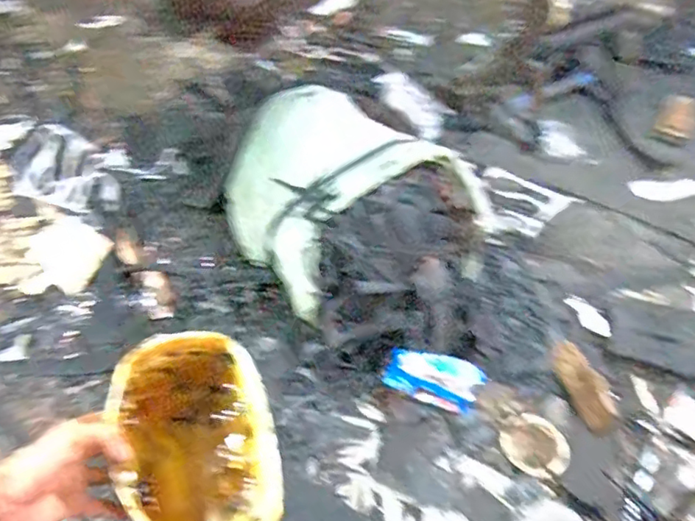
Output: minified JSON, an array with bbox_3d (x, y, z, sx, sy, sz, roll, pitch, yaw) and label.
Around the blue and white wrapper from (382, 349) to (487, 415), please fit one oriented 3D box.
[{"bbox_3d":[0.216,0.287,1.425,0.229,0.048,0.121,18,54,12],"label":"blue and white wrapper"}]

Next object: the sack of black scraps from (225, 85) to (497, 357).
[{"bbox_3d":[0.016,-0.134,1.541,0.706,0.290,0.641,23,56,15],"label":"sack of black scraps"}]

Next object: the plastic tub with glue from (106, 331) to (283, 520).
[{"bbox_3d":[-0.151,0.181,0.561,0.136,0.097,0.201,-6,68,-28],"label":"plastic tub with glue"}]

